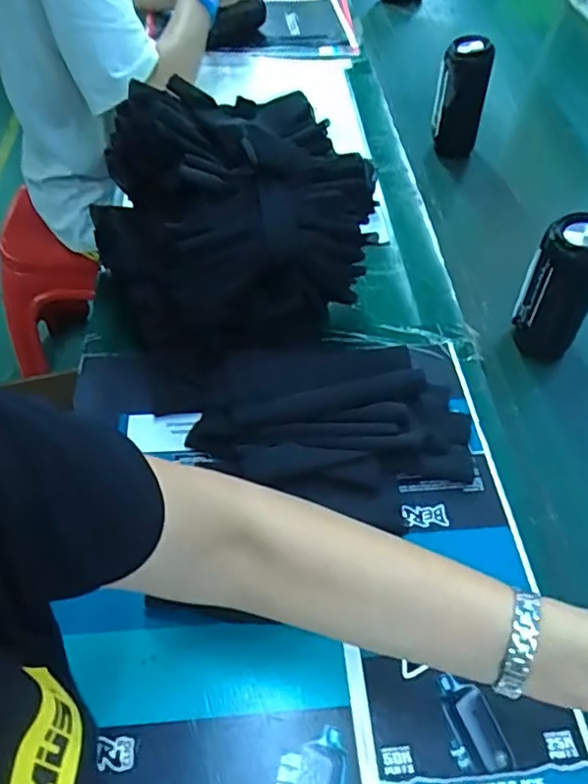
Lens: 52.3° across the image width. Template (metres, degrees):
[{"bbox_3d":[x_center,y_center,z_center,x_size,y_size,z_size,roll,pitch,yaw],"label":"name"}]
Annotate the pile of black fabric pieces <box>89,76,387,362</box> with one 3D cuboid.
[{"bbox_3d":[-0.062,-0.159,0.567,0.239,0.204,0.176,-8,52,-11],"label":"pile of black fabric pieces"}]

